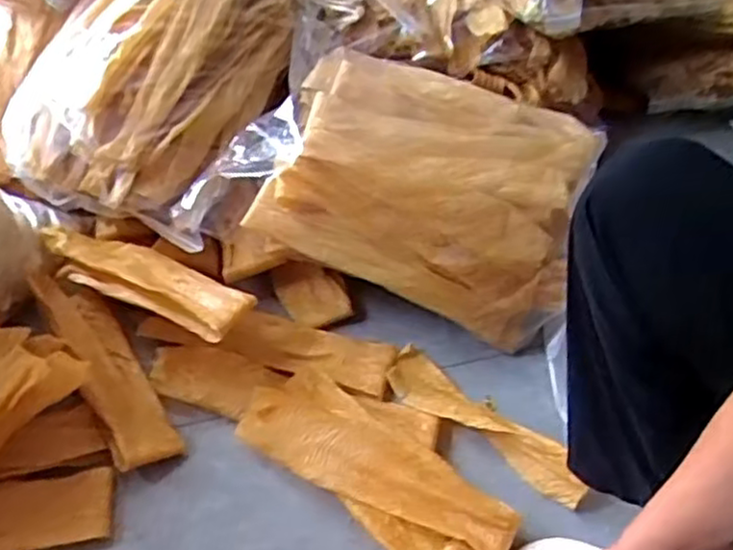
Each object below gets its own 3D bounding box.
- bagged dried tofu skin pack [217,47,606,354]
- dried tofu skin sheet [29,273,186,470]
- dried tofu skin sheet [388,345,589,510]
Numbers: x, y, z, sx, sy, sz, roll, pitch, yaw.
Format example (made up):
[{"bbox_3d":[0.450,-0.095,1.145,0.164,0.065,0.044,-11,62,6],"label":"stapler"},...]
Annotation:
[{"bbox_3d":[0.074,-0.135,0.932,0.419,0.130,0.335,22,62,5],"label":"bagged dried tofu skin pack"},{"bbox_3d":[-0.310,0.095,0.843,0.074,0.028,0.303,-24,54,-26],"label":"dried tofu skin sheet"},{"bbox_3d":[0.126,0.165,0.829,0.073,0.046,0.258,-33,58,-31],"label":"dried tofu skin sheet"}]

